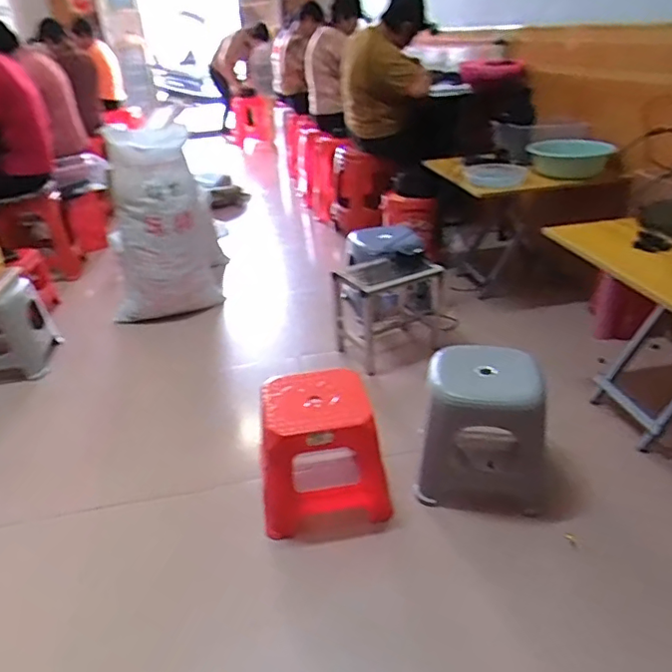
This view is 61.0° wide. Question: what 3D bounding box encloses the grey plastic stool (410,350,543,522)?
[{"bbox_3d":[0.360,0.228,1.380,0.289,0.344,0.243,6,30,16],"label":"grey plastic stool"}]

